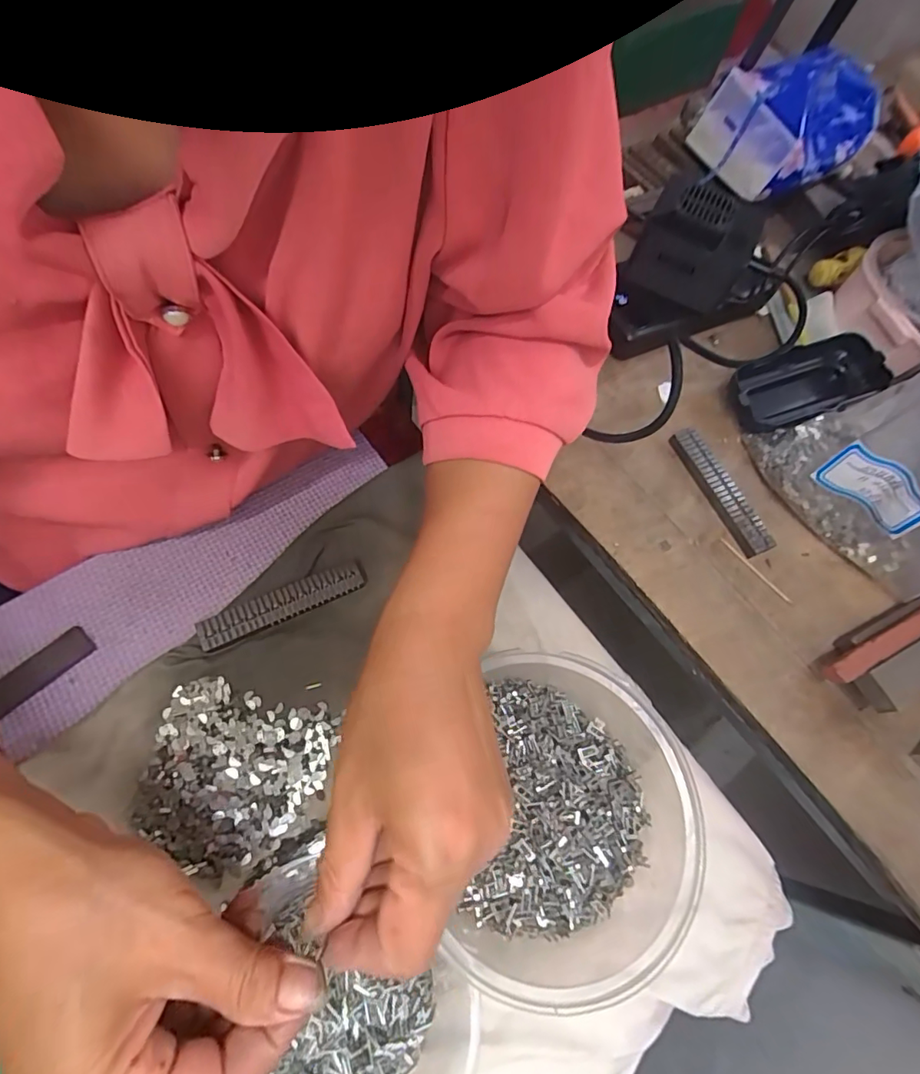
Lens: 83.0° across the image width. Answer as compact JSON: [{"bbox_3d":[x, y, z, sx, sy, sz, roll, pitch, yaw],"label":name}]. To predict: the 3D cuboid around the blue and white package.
[{"bbox_3d":[0.277,-0.351,0.433,0.134,0.057,0.098,-33,74,-18],"label":"blue and white package"}]

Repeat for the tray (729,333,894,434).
[{"bbox_3d":[0.251,-0.109,0.379,0.107,0.043,0.055,-17,71,-9],"label":"tray"}]

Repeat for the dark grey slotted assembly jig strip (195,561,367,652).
[{"bbox_3d":[-0.107,0.040,0.318,0.100,0.005,0.021,-22,76,-17],"label":"dark grey slotted assembly jig strip"}]

